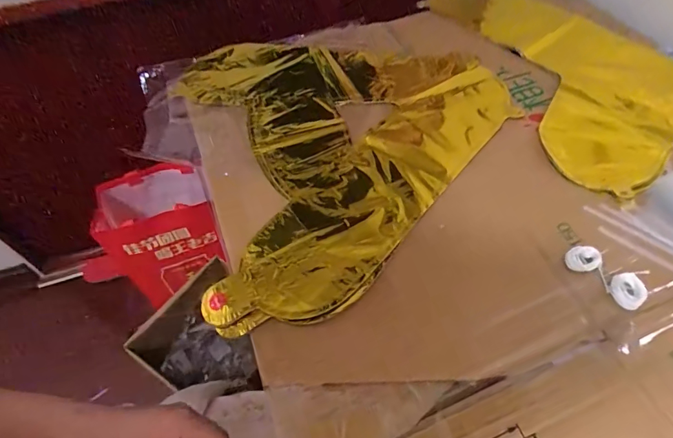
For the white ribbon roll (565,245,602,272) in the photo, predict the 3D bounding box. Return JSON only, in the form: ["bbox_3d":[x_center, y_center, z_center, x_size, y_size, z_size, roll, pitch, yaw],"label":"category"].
[{"bbox_3d":[0.203,0.033,0.343,0.030,0.007,0.020,-16,55,-8],"label":"white ribbon roll"}]

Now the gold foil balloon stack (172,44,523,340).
[{"bbox_3d":[0.017,-0.097,0.457,0.342,0.023,0.386,-16,55,-7],"label":"gold foil balloon stack"}]

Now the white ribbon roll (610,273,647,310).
[{"bbox_3d":[0.227,0.056,0.326,0.028,0.006,0.025,-33,59,-19],"label":"white ribbon roll"}]

